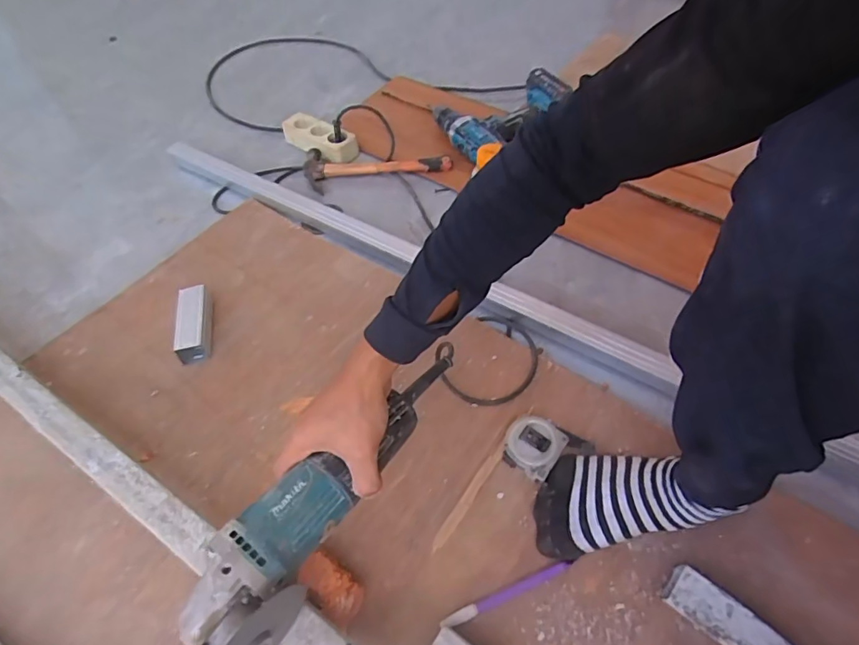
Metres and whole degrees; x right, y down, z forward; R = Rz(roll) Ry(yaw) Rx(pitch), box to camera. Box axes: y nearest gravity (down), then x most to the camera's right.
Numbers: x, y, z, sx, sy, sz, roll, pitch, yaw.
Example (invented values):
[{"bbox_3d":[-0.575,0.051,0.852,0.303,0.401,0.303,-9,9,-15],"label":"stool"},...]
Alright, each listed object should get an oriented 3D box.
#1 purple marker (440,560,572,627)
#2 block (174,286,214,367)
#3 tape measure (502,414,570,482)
[{"bbox_3d":[0.078,0.269,0.498,0.140,0.006,0.012,-20,56,-10],"label":"purple marker"},{"bbox_3d":[-0.332,-0.002,0.708,0.043,0.036,0.114,-13,55,-5],"label":"block"},{"bbox_3d":[0.118,0.140,0.567,0.059,0.031,0.063,26,60,20],"label":"tape measure"}]

